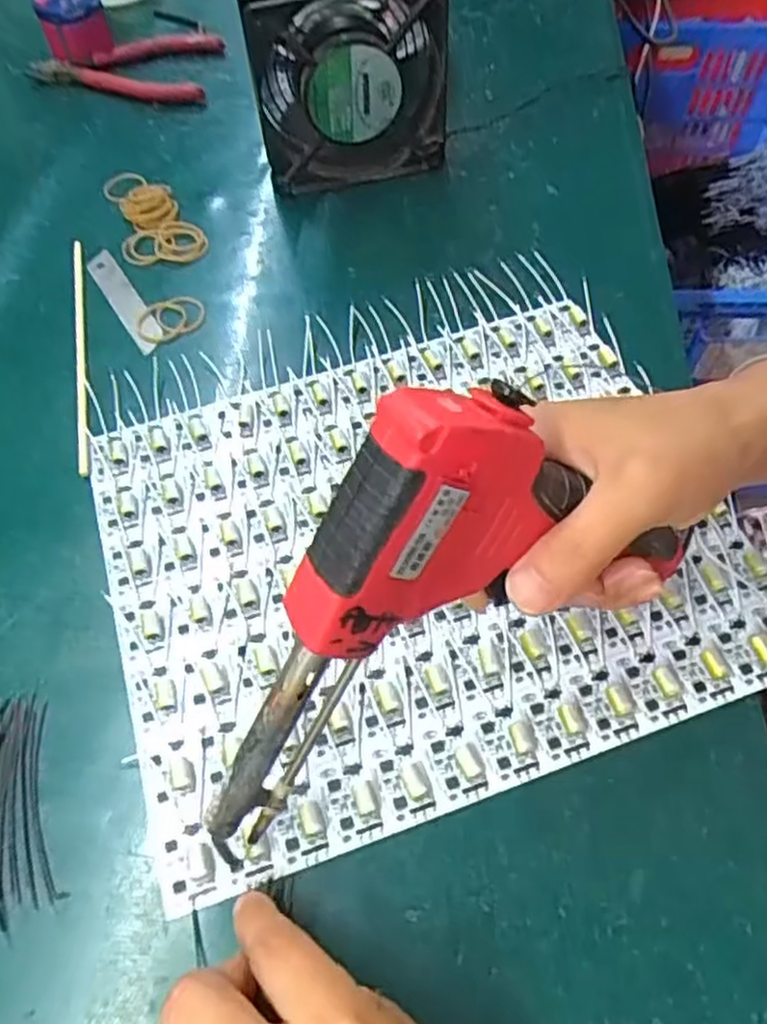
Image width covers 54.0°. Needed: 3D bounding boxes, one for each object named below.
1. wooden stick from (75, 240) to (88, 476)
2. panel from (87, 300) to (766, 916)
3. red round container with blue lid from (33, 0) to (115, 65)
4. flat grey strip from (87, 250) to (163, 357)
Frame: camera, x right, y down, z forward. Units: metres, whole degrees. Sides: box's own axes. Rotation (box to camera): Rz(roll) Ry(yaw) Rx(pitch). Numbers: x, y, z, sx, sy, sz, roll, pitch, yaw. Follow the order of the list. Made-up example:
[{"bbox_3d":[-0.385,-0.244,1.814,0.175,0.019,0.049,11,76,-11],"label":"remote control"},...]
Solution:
[{"bbox_3d":[-0.179,-0.099,0.444,0.005,0.007,0.188,-12,57,-4],"label":"wooden stick"},{"bbox_3d":[0.014,0.013,0.363,0.286,0.010,0.239,-18,57,-8],"label":"panel"},{"bbox_3d":[-0.245,-0.394,0.600,0.053,0.042,0.046,-19,58,-9],"label":"red round container with blue lid"},{"bbox_3d":[-0.163,-0.133,0.473,0.018,0.004,0.099,-34,62,-6],"label":"flat grey strip"}]

